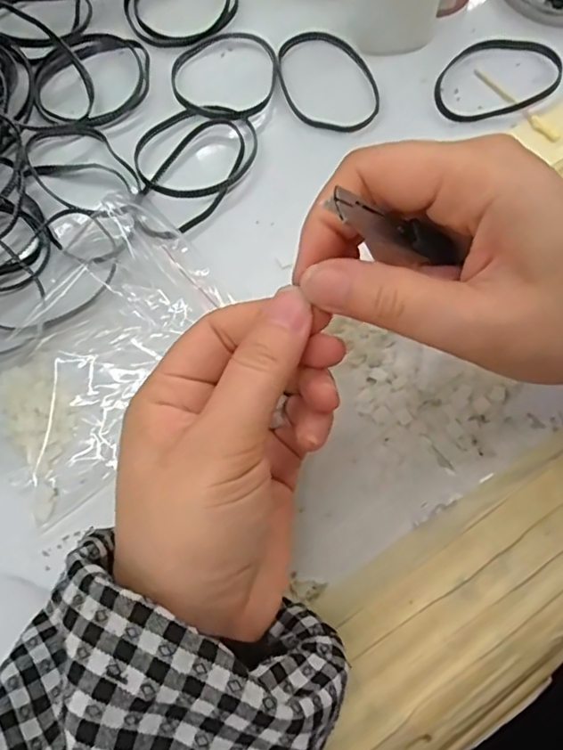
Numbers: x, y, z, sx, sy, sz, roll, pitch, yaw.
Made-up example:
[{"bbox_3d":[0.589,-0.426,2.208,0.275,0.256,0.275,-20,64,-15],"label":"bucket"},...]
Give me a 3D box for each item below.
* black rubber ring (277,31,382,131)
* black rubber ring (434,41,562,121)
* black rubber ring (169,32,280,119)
[{"bbox_3d":[0.024,-0.158,0.311,0.048,0.005,0.067,-22,73,-6],"label":"black rubber ring"},{"bbox_3d":[0.112,-0.158,0.308,0.071,0.005,0.047,-25,74,-7],"label":"black rubber ring"},{"bbox_3d":[-0.031,-0.163,0.311,0.057,0.006,0.062,0,72,1],"label":"black rubber ring"}]

